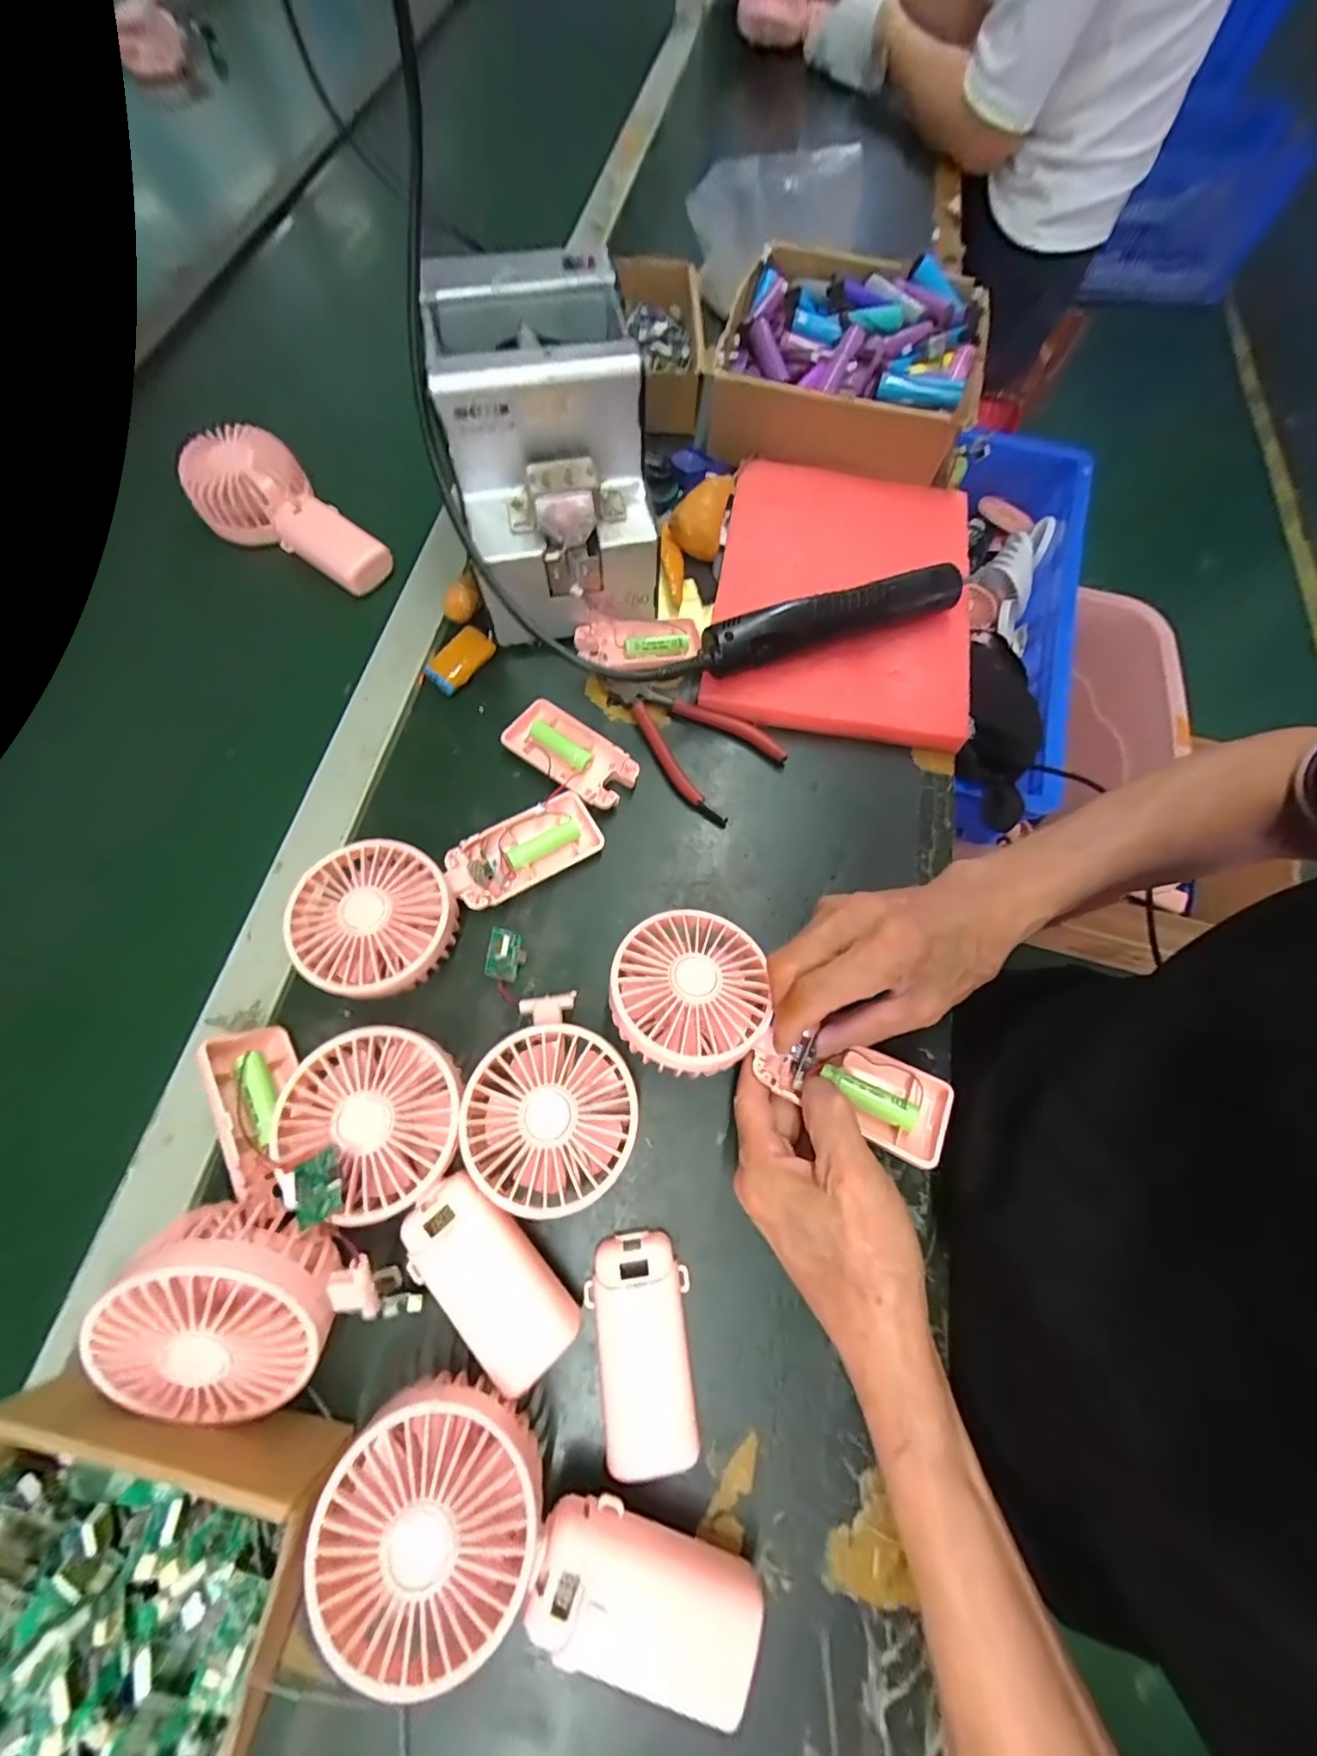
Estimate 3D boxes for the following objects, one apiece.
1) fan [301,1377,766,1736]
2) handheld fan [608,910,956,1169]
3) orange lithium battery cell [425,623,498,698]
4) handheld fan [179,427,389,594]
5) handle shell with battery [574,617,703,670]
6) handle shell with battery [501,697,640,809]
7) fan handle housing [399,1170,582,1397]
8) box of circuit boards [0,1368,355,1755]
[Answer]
[{"bbox_3d":[-0.051,0.295,0.233,0.184,0.043,0.089,28,70,8],"label":"fan"},{"bbox_3d":[0.063,0.082,0.297,0.184,0.028,0.086,26,70,6],"label":"handheld fan"},{"bbox_3d":[-0.148,-0.164,0.418,0.026,0.026,0.053,35,71,10],"label":"orange lithium battery cell"},{"bbox_3d":[-0.299,-0.289,0.438,0.085,0.052,0.160,-42,76,-17],"label":"handheld fan"},{"bbox_3d":[-0.015,-0.177,0.422,0.092,0.011,0.048,-9,69,-6],"label":"handle shell with battery"},{"bbox_3d":[-0.061,-0.086,0.394,0.095,0.017,0.047,32,71,9],"label":"handle shell with battery"},{"bbox_3d":[-0.083,0.195,0.274,0.046,0.027,0.094,-42,76,-17],"label":"fan handle housing"},{"bbox_3d":[-0.229,0.312,0.218,0.154,0.054,0.170,15,69,3],"label":"box of circuit boards"}]

